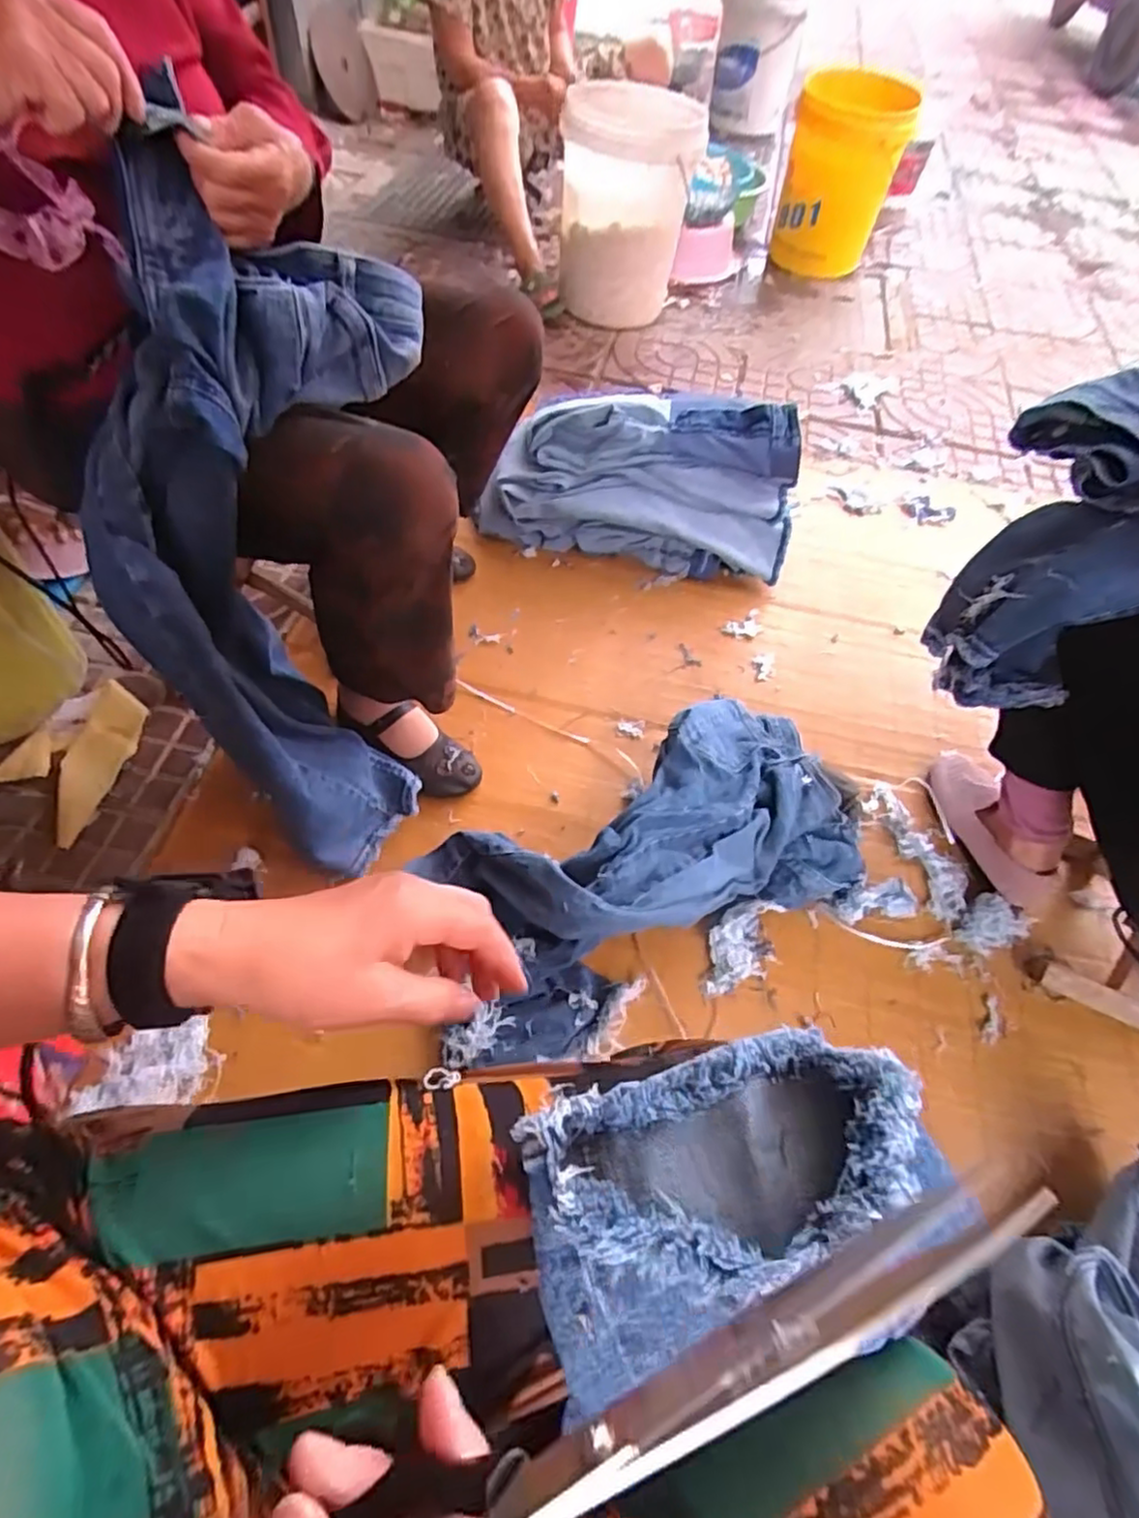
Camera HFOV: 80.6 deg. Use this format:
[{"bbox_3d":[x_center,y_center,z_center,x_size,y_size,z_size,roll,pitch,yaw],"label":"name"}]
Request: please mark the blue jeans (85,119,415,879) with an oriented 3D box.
[{"bbox_3d":[-0.276,-0.185,0.643,0.210,0.570,0.213,6,35,0],"label":"blue jeans"}]

